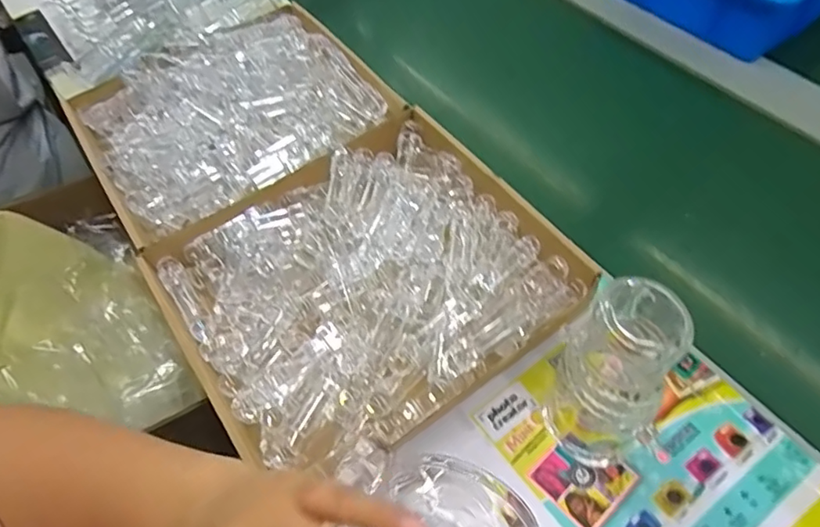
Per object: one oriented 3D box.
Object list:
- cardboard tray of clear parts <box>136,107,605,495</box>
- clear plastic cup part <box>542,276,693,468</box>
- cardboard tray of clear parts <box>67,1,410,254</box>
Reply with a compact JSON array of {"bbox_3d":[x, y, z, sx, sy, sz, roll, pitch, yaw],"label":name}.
[{"bbox_3d":[-0.040,0.010,0.506,0.317,0.047,0.277,-32,59,-16],"label":"cardboard tray of clear parts"},{"bbox_3d":[0.133,0.079,0.389,0.072,0.175,0.060,26,61,20],"label":"clear plastic cup part"},{"bbox_3d":[-0.198,-0.169,0.628,0.304,0.059,0.267,-31,59,-16],"label":"cardboard tray of clear parts"}]

